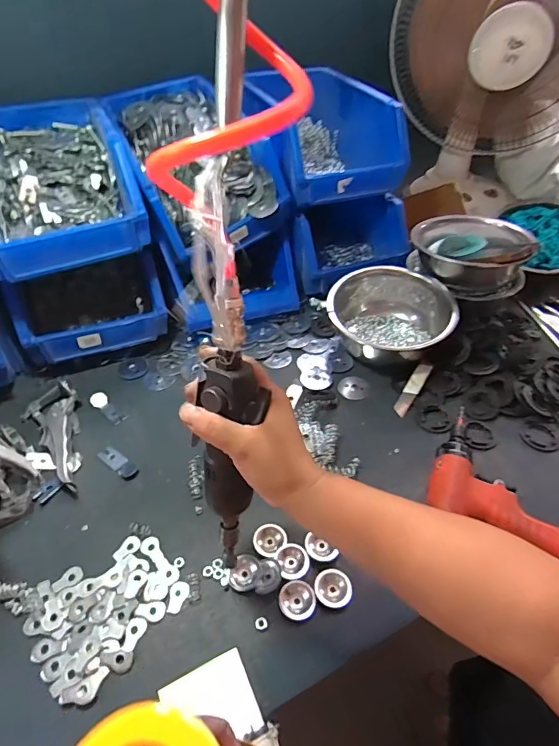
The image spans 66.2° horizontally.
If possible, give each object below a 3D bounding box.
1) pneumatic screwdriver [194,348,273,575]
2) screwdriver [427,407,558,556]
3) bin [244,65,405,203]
[{"bbox_3d":[-0.040,0.081,0.352,0.044,0.207,0.038,13,32,14],"label":"pneumatic screwdriver"},{"bbox_3d":[0.291,0.133,0.483,0.221,0.040,0.172,20,47,20],"label":"screwdriver"},{"bbox_3d":[0.066,-0.413,0.748,0.184,0.124,0.323,-16,46,-16],"label":"bin"}]

